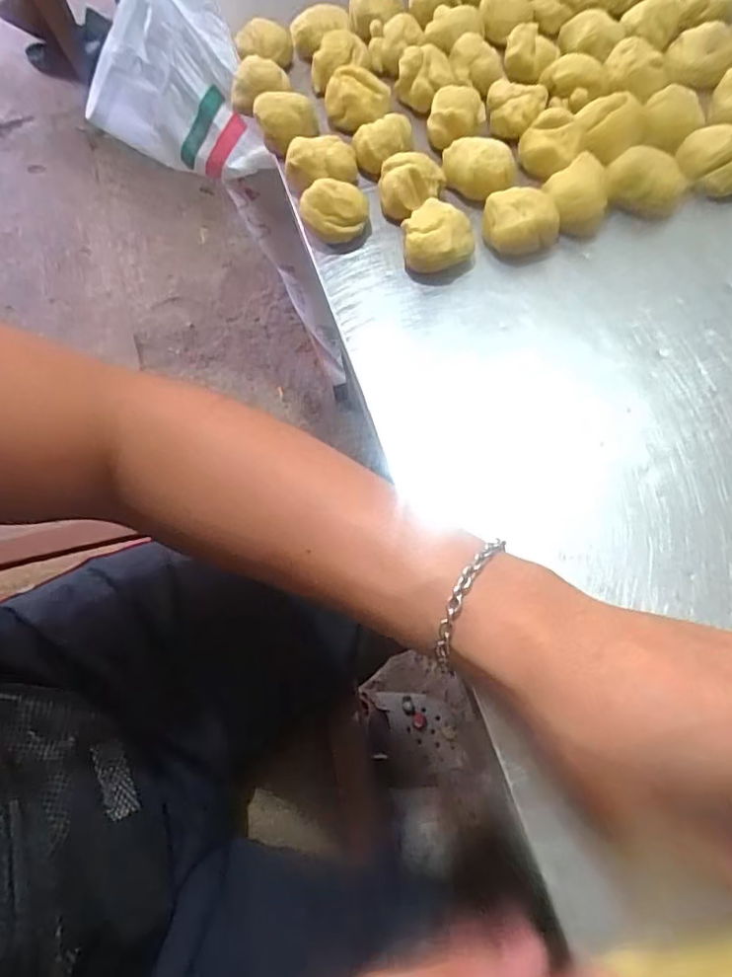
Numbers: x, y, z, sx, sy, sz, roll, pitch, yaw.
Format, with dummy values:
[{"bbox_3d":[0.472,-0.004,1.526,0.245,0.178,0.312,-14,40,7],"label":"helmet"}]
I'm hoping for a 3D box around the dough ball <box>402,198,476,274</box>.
[{"bbox_3d":[0.045,-0.158,0.376,0.043,0.030,0.035,-4,64,1],"label":"dough ball"}]

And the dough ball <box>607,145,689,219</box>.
[{"bbox_3d":[0.179,-0.193,0.381,0.051,0.033,0.034,14,66,9],"label":"dough ball"}]

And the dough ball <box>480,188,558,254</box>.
[{"bbox_3d":[0.097,-0.167,0.377,0.045,0.029,0.032,10,65,9],"label":"dough ball"}]

